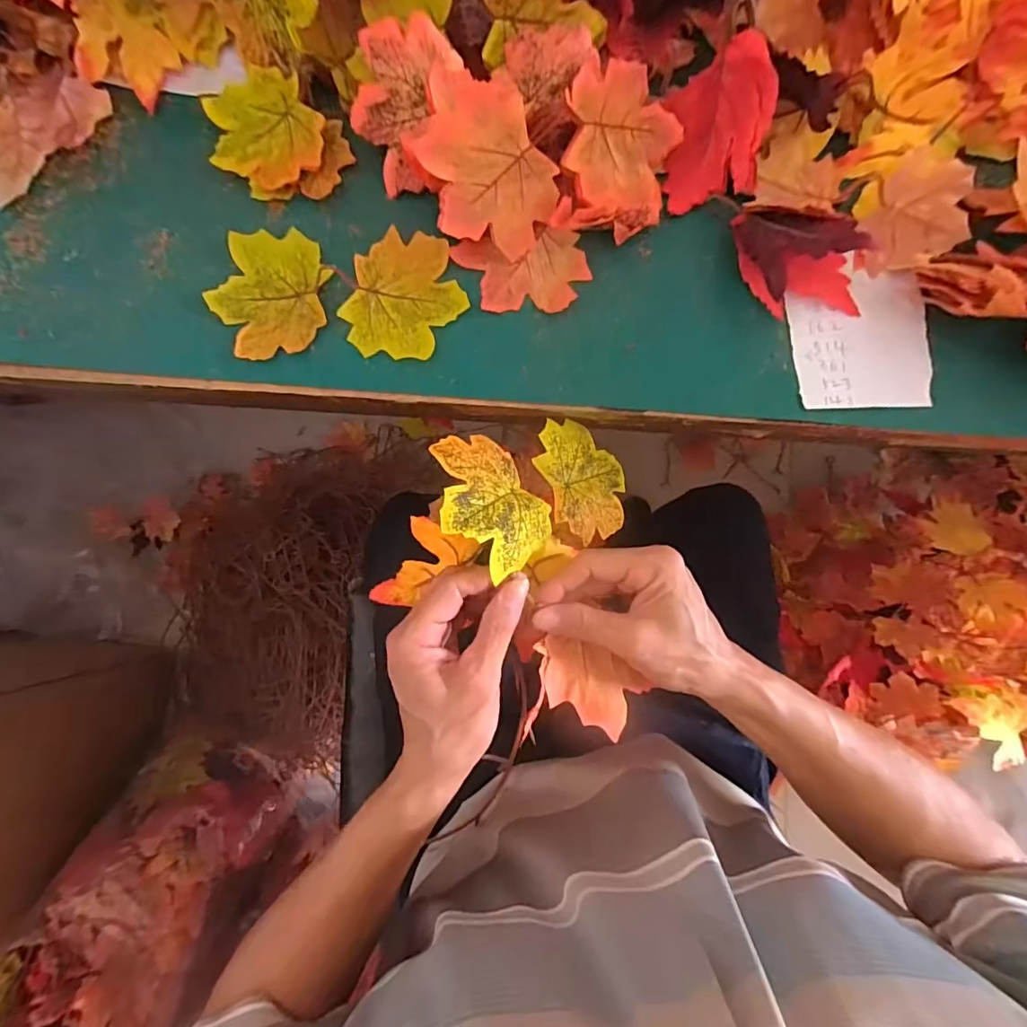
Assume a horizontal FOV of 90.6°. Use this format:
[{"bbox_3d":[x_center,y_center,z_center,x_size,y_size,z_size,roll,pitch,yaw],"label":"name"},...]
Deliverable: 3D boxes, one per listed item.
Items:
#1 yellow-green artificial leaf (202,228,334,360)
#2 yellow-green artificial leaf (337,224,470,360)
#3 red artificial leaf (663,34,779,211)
[{"bbox_3d":[-0.171,-0.155,0.357,0.079,0.011,0.092,24,82,3],"label":"yellow-green artificial leaf"},{"bbox_3d":[-0.075,-0.154,0.356,0.079,0.011,0.091,11,82,2],"label":"yellow-green artificial leaf"},{"bbox_3d":[0.136,-0.268,0.339,0.053,0.064,0.090,-4,82,-1],"label":"red artificial leaf"}]

